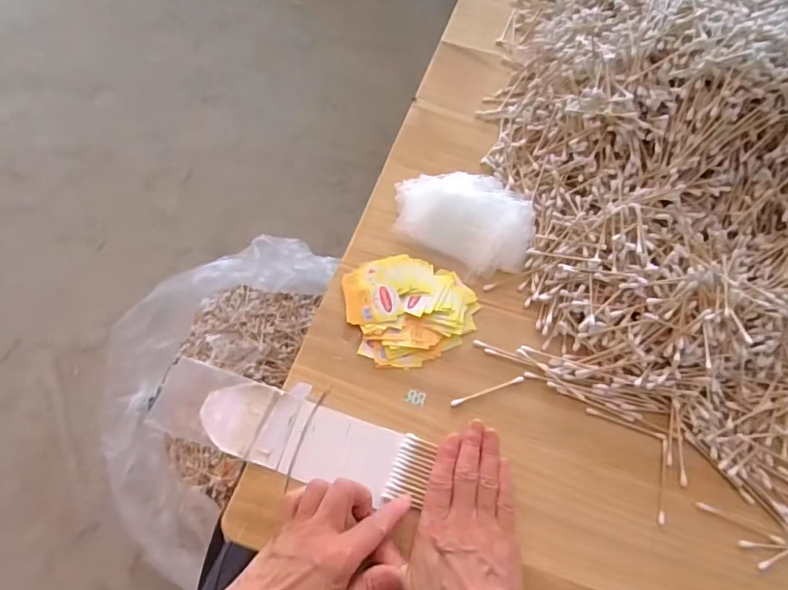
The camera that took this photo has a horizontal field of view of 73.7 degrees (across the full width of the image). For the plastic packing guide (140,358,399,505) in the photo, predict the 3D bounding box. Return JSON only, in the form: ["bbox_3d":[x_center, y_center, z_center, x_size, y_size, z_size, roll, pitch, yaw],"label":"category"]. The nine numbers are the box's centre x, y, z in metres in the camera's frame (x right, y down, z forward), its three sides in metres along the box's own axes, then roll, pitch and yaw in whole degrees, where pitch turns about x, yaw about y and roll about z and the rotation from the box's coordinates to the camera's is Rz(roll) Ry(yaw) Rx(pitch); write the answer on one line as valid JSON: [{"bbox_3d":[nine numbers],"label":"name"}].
[{"bbox_3d":[-0.100,0.110,0.441,0.203,0.017,0.065,16,67,2],"label":"plastic packing guide"}]

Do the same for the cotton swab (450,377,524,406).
[{"bbox_3d":[0.084,0.085,0.467,0.070,0.005,0.006,-16,65,-12],"label":"cotton swab"}]

